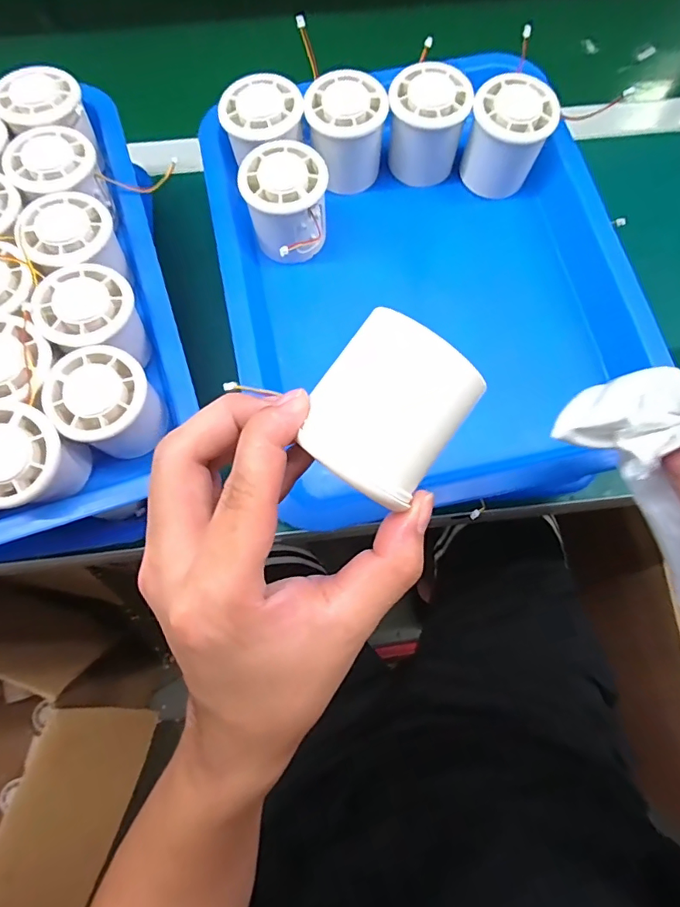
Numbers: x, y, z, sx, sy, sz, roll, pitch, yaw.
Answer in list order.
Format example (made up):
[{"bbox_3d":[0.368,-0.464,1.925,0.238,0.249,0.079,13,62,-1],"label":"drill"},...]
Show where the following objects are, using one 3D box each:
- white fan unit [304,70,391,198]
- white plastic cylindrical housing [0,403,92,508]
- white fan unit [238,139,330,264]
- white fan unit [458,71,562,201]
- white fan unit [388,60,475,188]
[{"bbox_3d":[0.004,-0.229,0.358,0.053,0.053,0.052,-6,73,-2],"label":"white fan unit"},{"bbox_3d":[-0.184,0.003,0.282,0.057,0.039,0.053,0,72,0],"label":"white plastic cylindrical housing"},{"bbox_3d":[-0.036,-0.170,0.341,0.055,0.051,0.054,0,72,0],"label":"white fan unit"},{"bbox_3d":[0.118,-0.224,0.352,0.054,0.054,0.049,18,73,6],"label":"white fan unit"},{"bbox_3d":[0.062,-0.237,0.360,0.053,0.054,0.049,13,73,4],"label":"white fan unit"}]

